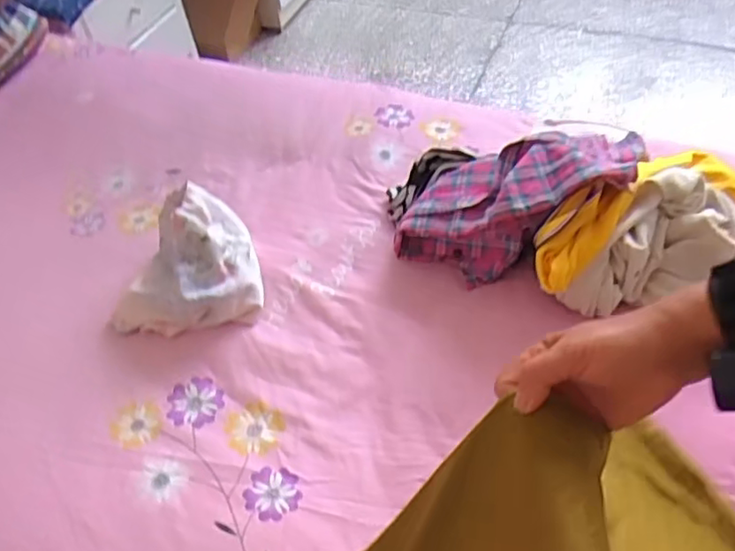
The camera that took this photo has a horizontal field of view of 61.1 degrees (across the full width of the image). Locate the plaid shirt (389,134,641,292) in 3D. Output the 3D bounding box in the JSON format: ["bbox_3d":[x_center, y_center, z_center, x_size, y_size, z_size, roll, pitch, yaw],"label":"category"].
[{"bbox_3d":[0.208,-0.103,0.855,0.346,0.133,0.154,-27,48,16],"label":"plaid shirt"}]

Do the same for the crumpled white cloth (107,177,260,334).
[{"bbox_3d":[-0.258,-0.023,0.868,0.203,0.112,0.181,-9,50,-4],"label":"crumpled white cloth"}]

